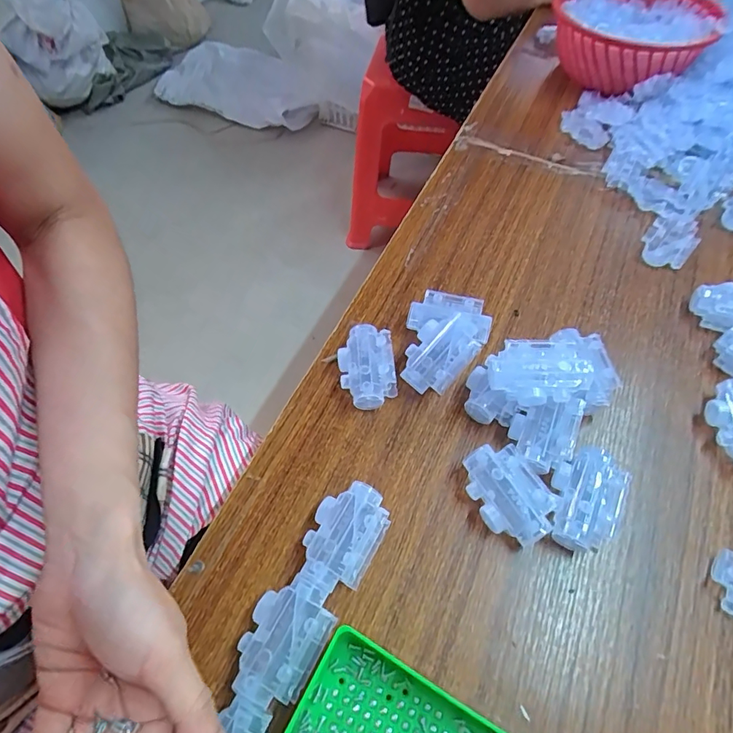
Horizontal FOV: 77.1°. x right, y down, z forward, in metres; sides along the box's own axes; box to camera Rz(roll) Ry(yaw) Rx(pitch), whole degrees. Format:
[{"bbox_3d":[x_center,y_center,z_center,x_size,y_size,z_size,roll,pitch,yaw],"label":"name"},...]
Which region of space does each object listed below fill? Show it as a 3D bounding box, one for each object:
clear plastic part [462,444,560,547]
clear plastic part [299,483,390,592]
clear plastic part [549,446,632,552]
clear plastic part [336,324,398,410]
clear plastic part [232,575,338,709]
[{"bbox_3d":[0.098,0.089,0.323,0.045,0.030,0.067,-28,61,-14],"label":"clear plastic part"},{"bbox_3d":[-0.016,0.114,0.313,0.046,0.028,0.067,24,62,16],"label":"clear plastic part"},{"bbox_3d":[0.150,0.092,0.319,0.043,0.029,0.067,25,63,17],"label":"clear plastic part"},{"bbox_3d":[0.000,0.000,0.379,0.044,0.028,0.068,-8,58,-2],"label":"clear plastic part"},{"bbox_3d":[-0.051,0.166,0.282,0.047,0.027,0.066,25,63,16],"label":"clear plastic part"}]

